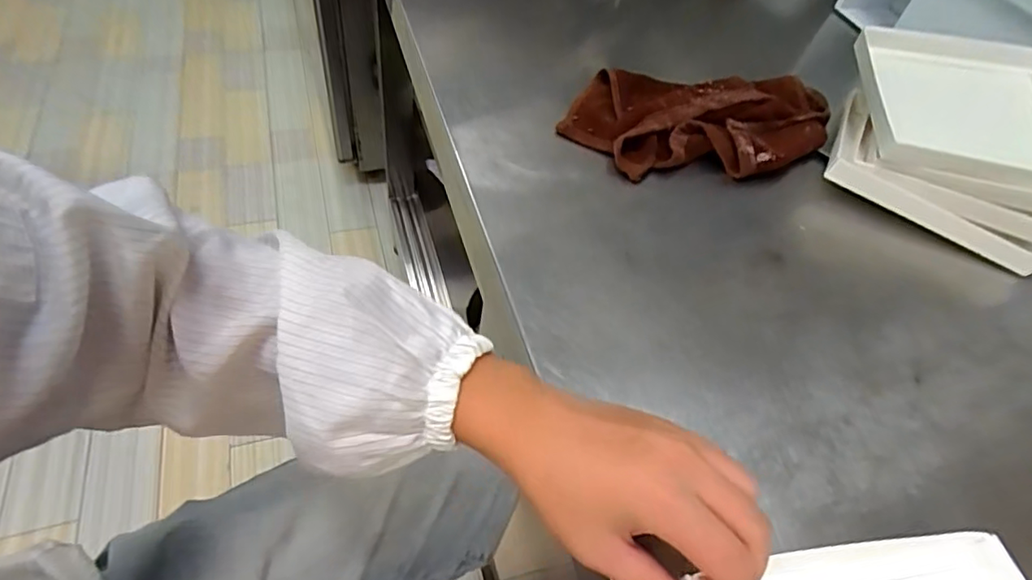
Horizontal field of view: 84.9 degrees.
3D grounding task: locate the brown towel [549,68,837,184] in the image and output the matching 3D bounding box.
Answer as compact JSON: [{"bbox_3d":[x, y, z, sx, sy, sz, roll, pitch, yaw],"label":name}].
[{"bbox_3d":[0.179,-0.162,0.540,0.265,0.035,0.133,-1,53,-9],"label":"brown towel"}]

